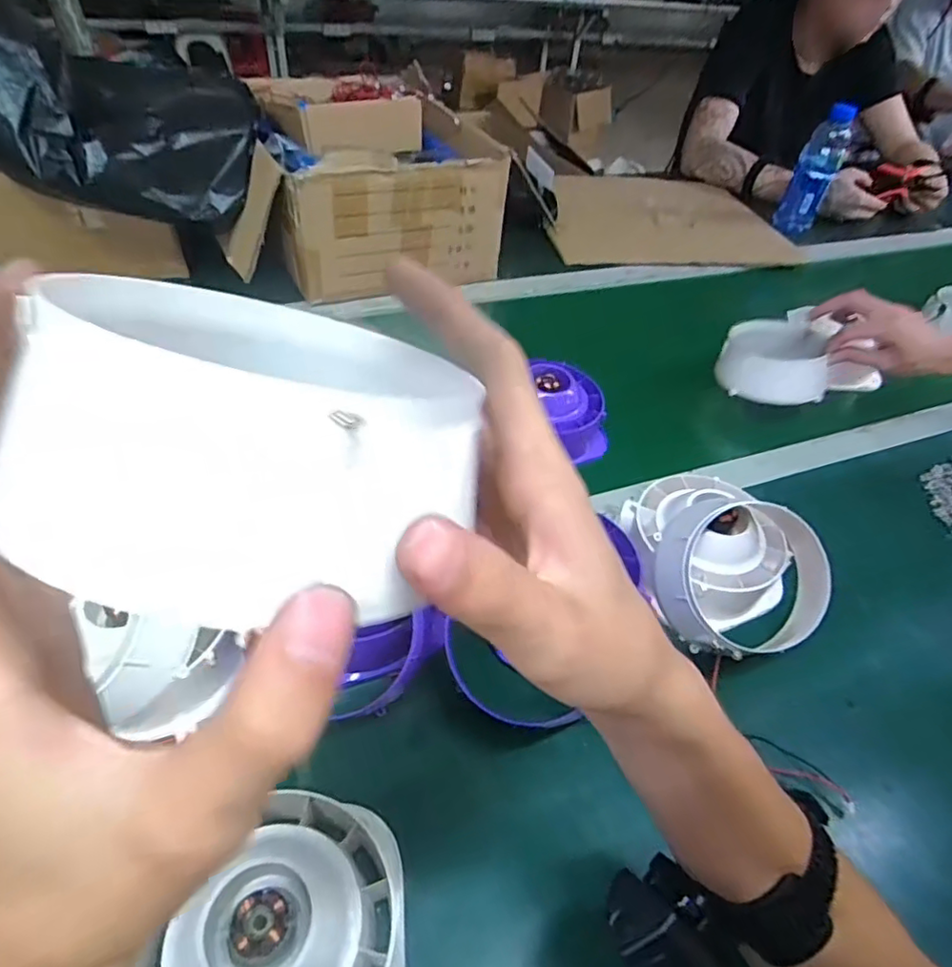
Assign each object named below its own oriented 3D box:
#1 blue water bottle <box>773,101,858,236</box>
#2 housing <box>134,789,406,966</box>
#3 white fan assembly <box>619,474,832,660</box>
[{"bbox_3d":[0.630,-0.578,1.111,0.077,0.201,0.073,26,49,18],"label":"blue water bottle"},{"bbox_3d":[-0.100,0.239,0.314,0.119,0.073,0.127,3,46,-3],"label":"housing"},{"bbox_3d":[0.207,0.058,0.507,0.127,0.096,0.180,-6,47,-12],"label":"white fan assembly"}]

